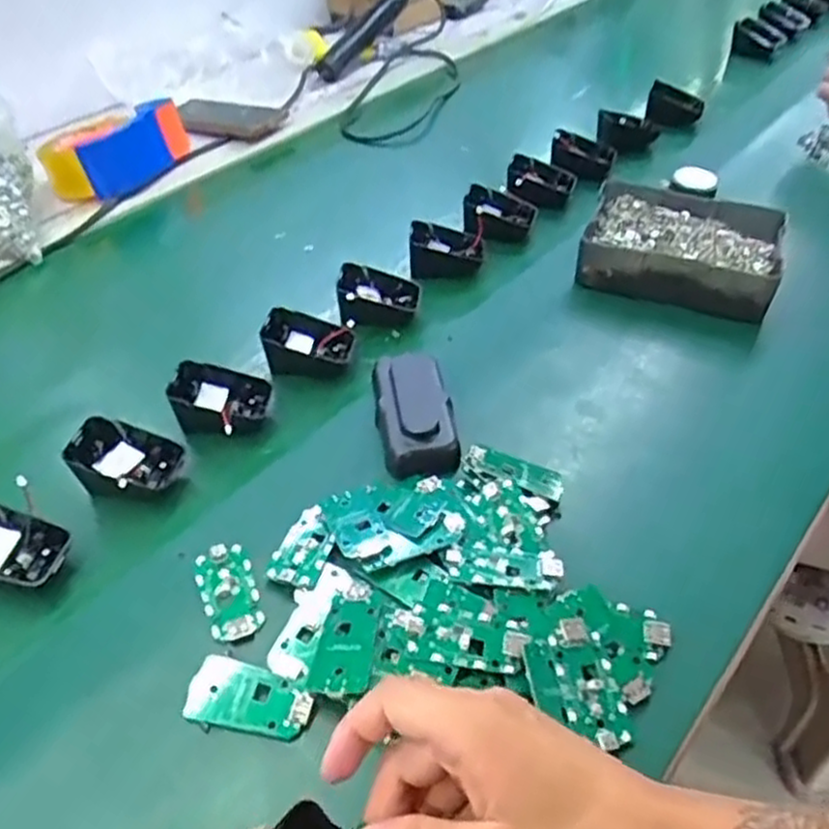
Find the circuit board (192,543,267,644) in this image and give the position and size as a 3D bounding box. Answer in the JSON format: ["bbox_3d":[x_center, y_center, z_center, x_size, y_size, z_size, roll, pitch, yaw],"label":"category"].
[{"bbox_3d":[-0.107,0.101,0.430,0.031,0.004,0.064,-19,45,-15],"label":"circuit board"}]

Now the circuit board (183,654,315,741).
[{"bbox_3d":[-0.084,0.146,0.384,0.064,0.009,0.031,9,44,14],"label":"circuit board"}]

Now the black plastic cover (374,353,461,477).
[{"bbox_3d":[0.000,0.001,0.524,0.053,0.038,0.106,-8,43,-3],"label":"black plastic cover"}]

